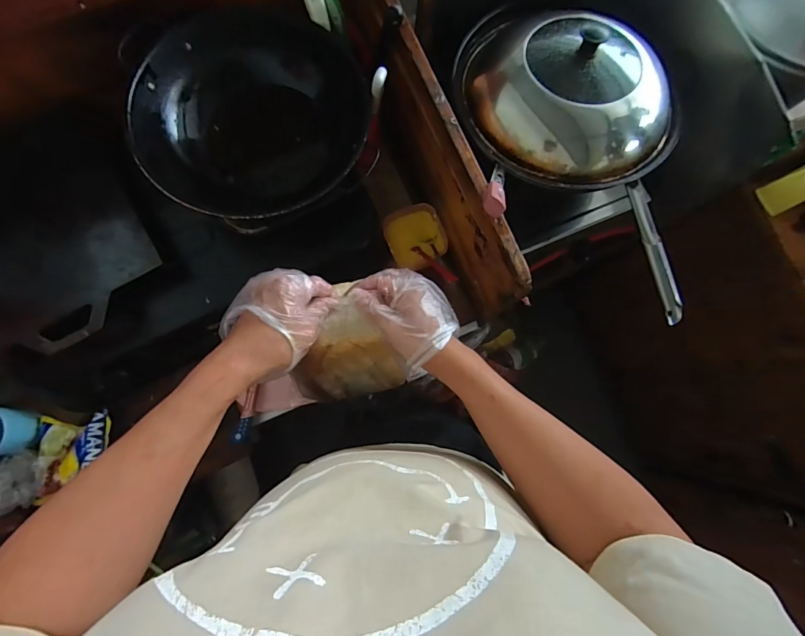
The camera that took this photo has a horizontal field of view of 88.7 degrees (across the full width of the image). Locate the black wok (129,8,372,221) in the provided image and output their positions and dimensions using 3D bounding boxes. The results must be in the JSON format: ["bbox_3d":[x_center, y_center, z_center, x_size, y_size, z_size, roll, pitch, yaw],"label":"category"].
[{"bbox_3d":[-0.200,-0.267,0.590,0.296,0.113,0.281,0,80,-2],"label":"black wok"}]

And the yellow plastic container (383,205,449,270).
[{"bbox_3d":[0.020,-0.138,0.700,0.093,0.033,0.113,-22,82,-5],"label":"yellow plastic container"}]

